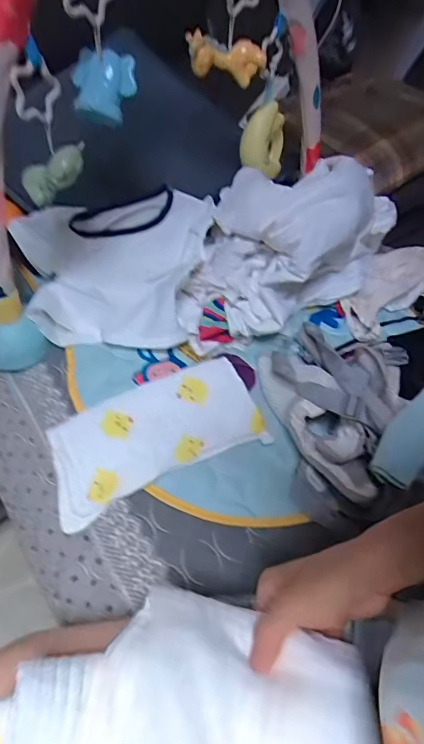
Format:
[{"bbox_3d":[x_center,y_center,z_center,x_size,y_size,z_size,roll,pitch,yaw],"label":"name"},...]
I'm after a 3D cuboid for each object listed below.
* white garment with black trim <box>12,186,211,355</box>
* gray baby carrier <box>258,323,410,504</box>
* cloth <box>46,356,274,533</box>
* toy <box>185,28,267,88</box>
[{"bbox_3d":[-0.155,-0.161,0.689,0.275,0.129,0.234,7,48,0],"label":"white garment with black trim"},{"bbox_3d":[0.149,0.030,0.599,0.172,0.077,0.256,12,48,5],"label":"gray baby carrier"},{"bbox_3d":[-0.071,0.072,0.574,0.258,0.018,0.134,-22,62,-16],"label":"cloth"},{"bbox_3d":[0.022,-0.397,0.585,0.101,0.049,0.040,-3,49,-9],"label":"toy"}]

